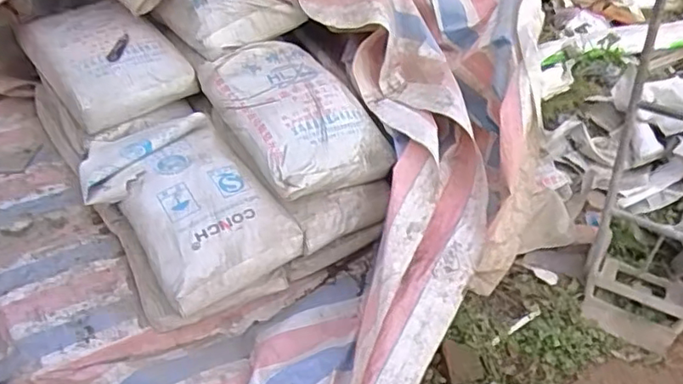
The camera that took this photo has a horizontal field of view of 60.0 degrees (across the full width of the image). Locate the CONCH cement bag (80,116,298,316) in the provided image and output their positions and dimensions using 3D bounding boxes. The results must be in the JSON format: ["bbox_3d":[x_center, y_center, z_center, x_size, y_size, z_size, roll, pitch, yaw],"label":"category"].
[{"bbox_3d":[-0.439,0.021,1.643,0.393,0.098,0.602,-33,70,-23],"label":"CONCH cement bag"}]

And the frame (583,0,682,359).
[{"bbox_3d":[0.954,-0.077,1.683,0.548,1.049,0.394,30,46,21],"label":"frame"}]

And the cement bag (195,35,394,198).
[{"bbox_3d":[-0.145,-0.224,1.763,0.401,0.170,0.557,-21,51,-29],"label":"cement bag"}]

